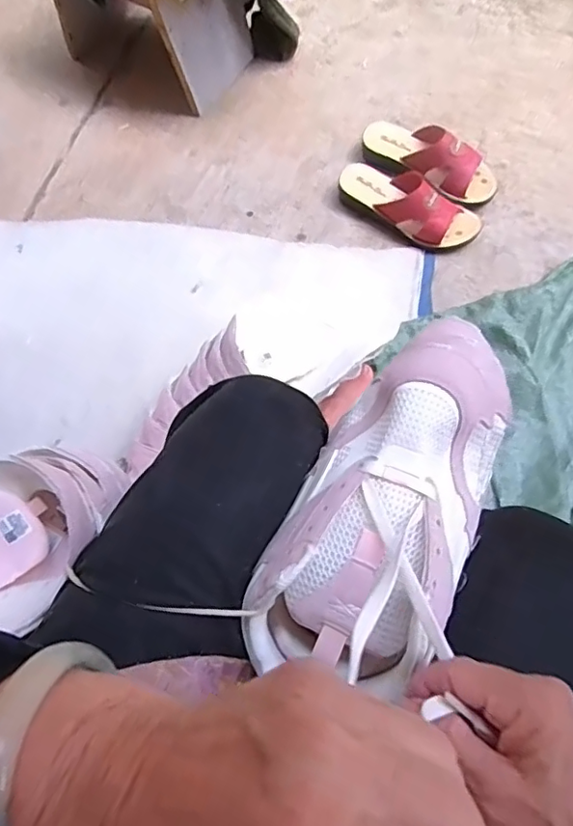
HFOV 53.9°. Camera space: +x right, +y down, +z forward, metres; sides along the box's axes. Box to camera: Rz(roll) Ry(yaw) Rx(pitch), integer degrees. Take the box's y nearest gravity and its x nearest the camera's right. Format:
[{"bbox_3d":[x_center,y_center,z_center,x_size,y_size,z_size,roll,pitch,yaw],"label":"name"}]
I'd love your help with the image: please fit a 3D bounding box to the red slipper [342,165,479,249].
[{"bbox_3d":[0.188,-0.328,0.871,0.228,0.087,0.082,30,73,12],"label":"red slipper"}]

